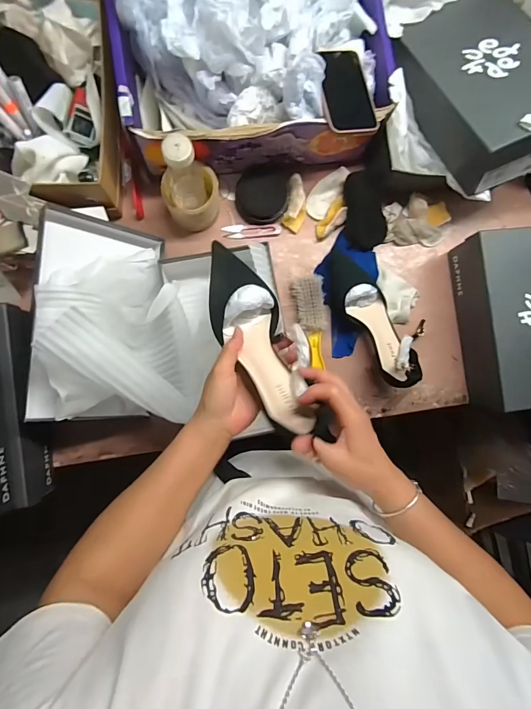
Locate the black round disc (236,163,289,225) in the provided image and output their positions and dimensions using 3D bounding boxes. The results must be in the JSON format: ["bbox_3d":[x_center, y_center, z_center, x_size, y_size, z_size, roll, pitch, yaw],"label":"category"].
[{"bbox_3d":[-0.005,-0.283,0.663,0.097,0.023,0.097,0,101,2],"label":"black round disc"}]

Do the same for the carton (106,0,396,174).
[{"bbox_3d":[-0.020,-0.483,0.506,0.386,0.303,0.317,-8,89,-5],"label":"carton"}]

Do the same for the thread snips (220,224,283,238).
[{"bbox_3d":[-0.025,-0.222,0.678,0.104,0.017,0.023,-1,88,-5],"label":"thread snips"}]

